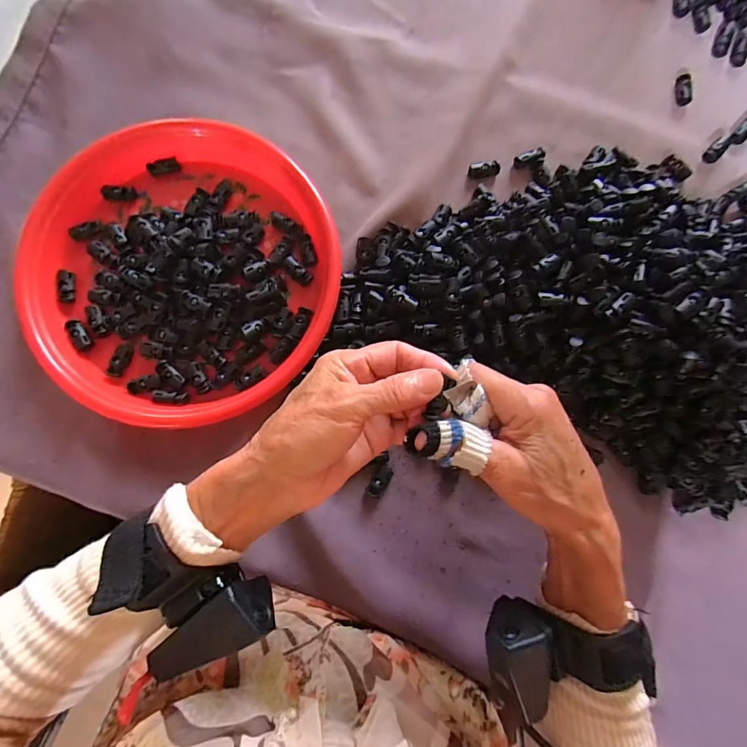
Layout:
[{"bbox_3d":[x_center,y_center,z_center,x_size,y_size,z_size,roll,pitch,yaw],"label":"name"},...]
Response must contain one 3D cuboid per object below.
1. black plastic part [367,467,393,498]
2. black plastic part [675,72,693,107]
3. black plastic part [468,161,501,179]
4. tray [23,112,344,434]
[{"bbox_3d":[0.005,0.090,0.337,0.014,0.008,0.027,34,84,3],"label":"black plastic part"},{"bbox_3d":[0.299,-0.275,0.385,0.011,0.009,0.031,0,83,-1],"label":"black plastic part"},{"bbox_3d":[0.102,-0.188,0.368,0.028,0.007,0.013,0,83,12],"label":"black plastic part"},{"bbox_3d":[-0.164,-0.091,0.341,0.243,0.029,0.264,0,83,-1],"label":"tray"}]

